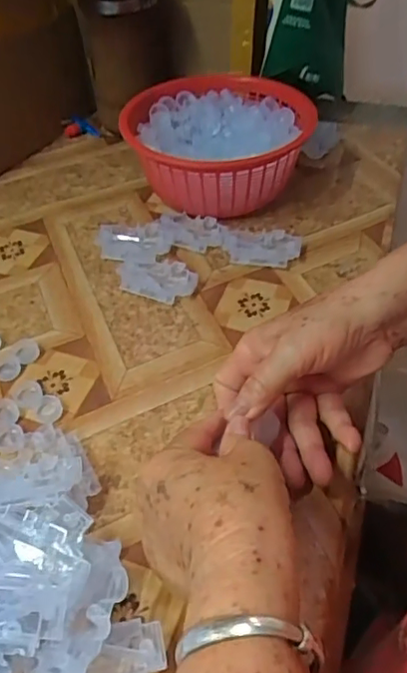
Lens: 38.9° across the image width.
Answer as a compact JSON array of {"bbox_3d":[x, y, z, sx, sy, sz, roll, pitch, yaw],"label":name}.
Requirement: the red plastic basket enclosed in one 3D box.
[{"bbox_3d":[0.017,-0.193,0.590,0.182,0.073,0.186,-9,46,-9],"label":"red plastic basket"}]

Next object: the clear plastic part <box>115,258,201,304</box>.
[{"bbox_3d":[-0.041,-0.050,0.506,0.072,0.015,0.044,19,48,18],"label":"clear plastic part"}]

